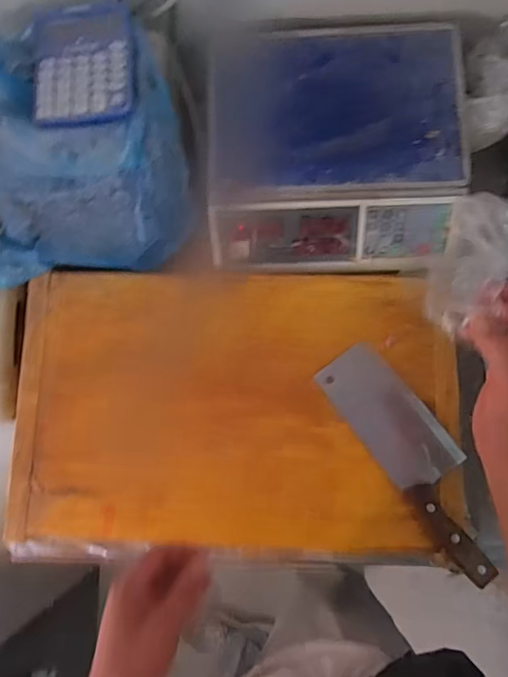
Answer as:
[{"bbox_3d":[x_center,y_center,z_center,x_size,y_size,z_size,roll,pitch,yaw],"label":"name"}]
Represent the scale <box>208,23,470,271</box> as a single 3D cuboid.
[{"bbox_3d":[0.107,-0.259,0.624,0.328,0.099,0.312,1,81,4],"label":"scale"}]

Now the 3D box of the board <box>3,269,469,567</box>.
[{"bbox_3d":[-0.027,0.099,0.623,0.566,0.047,0.378,0,81,4],"label":"board"}]

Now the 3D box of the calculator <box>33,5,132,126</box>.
[{"bbox_3d":[-0.204,-0.329,0.565,0.117,0.011,0.157,-6,80,3],"label":"calculator"}]

